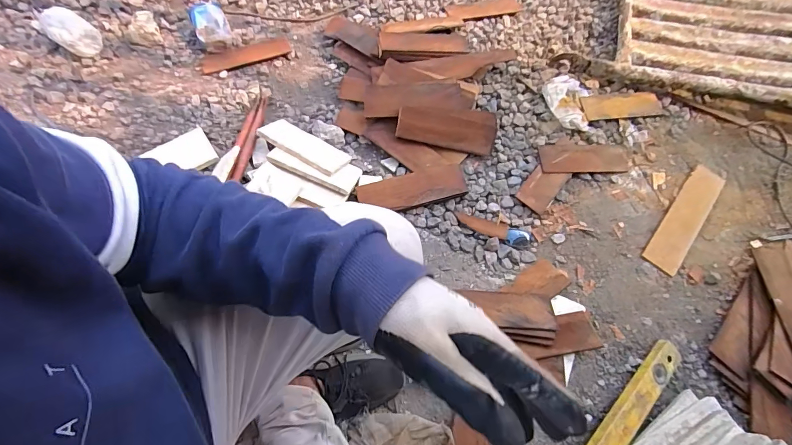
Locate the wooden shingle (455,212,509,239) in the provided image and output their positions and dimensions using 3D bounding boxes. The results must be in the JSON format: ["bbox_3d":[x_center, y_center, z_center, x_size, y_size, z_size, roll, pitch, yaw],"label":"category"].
[{"bbox_3d":[0.196,0.009,0.887,0.121,0.004,0.040,13,65,2],"label":"wooden shingle"}]

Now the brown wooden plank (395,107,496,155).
[{"bbox_3d":[0.124,-0.232,0.948,0.238,0.016,0.101,8,94,-3],"label":"brown wooden plank"}]

